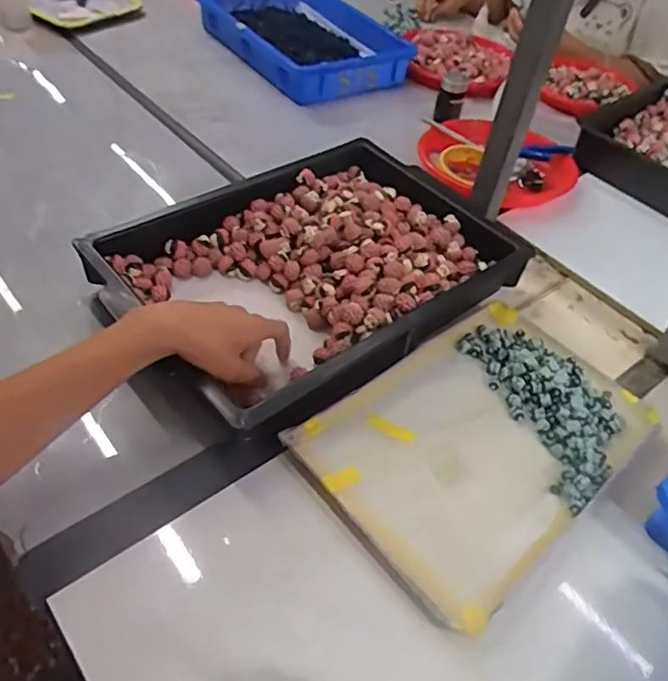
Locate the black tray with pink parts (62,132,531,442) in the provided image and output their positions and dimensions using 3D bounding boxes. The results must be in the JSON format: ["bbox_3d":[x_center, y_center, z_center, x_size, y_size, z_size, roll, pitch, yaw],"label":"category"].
[{"bbox_3d":[-0.019,-0.079,0.625,0.382,0.067,0.273,-32,58,-30],"label":"black tray with pink parts"}]

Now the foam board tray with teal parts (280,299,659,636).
[{"bbox_3d":[0.133,0.080,0.531,0.306,0.028,0.201,-31,58,-32],"label":"foam board tray with teal parts"}]

